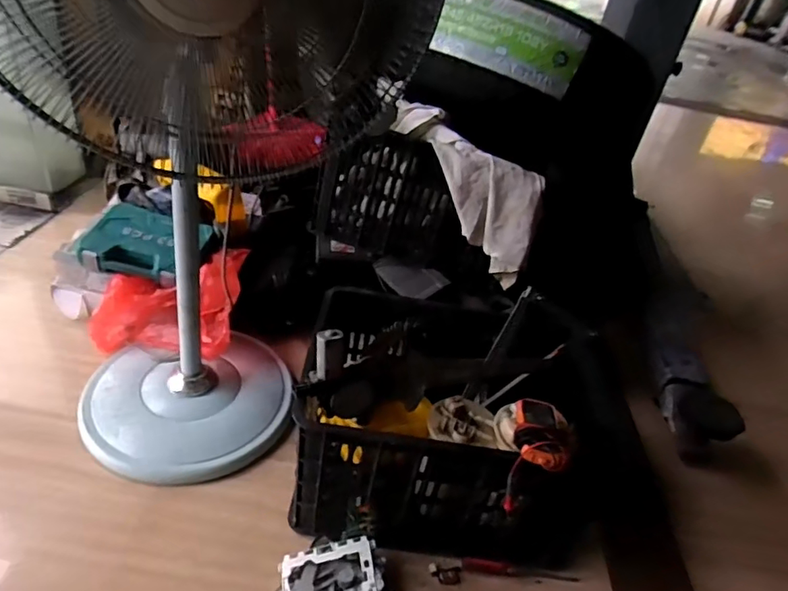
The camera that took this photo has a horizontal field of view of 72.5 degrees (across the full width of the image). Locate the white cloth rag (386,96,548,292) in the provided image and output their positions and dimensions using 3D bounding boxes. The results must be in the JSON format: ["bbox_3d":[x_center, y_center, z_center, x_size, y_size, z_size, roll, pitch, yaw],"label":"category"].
[{"bbox_3d":[0.129,-0.245,1.114,0.126,0.222,0.461,-25,75,-33],"label":"white cloth rag"}]

